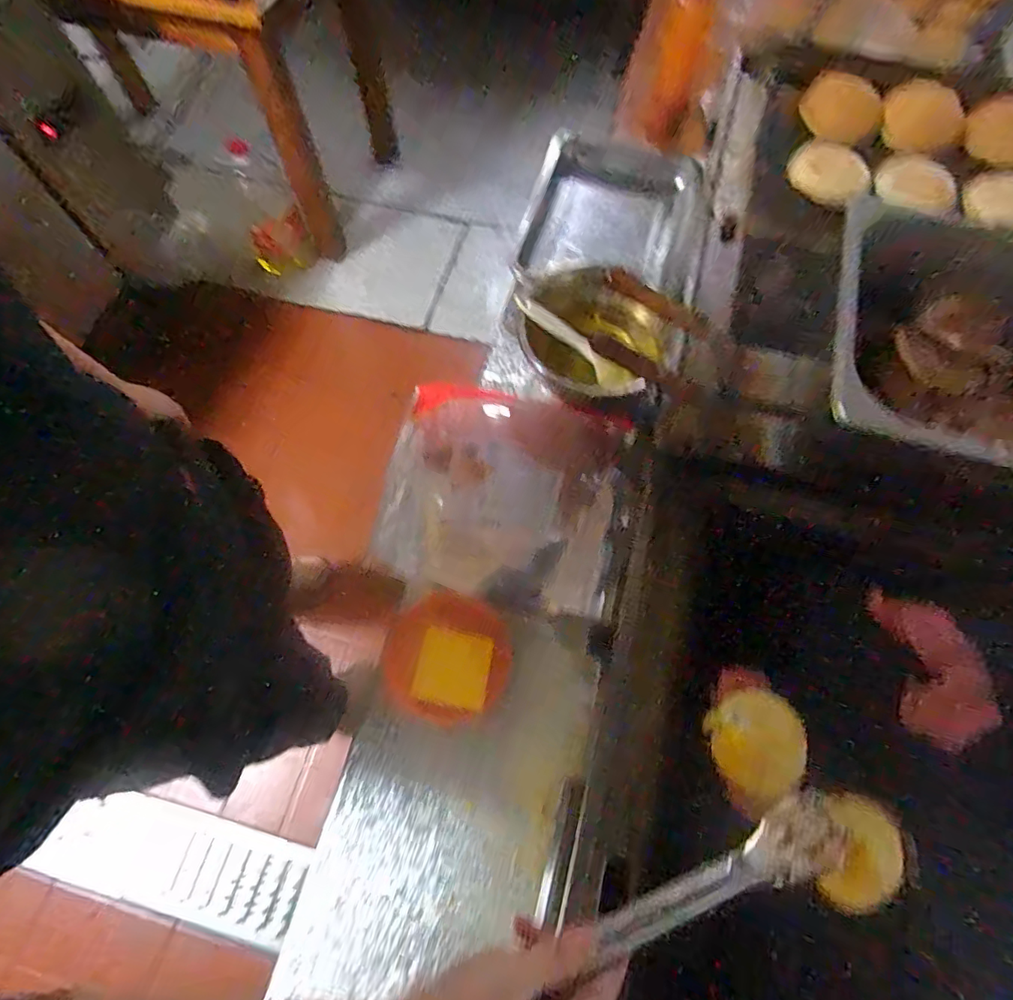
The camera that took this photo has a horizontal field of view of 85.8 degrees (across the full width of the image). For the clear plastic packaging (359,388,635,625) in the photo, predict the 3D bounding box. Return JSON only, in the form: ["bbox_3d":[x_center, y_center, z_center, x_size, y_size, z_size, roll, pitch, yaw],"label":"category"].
[{"bbox_3d":[-0.009,-0.019,0.725,0.317,0.071,0.282,15,68,7],"label":"clear plastic packaging"}]

